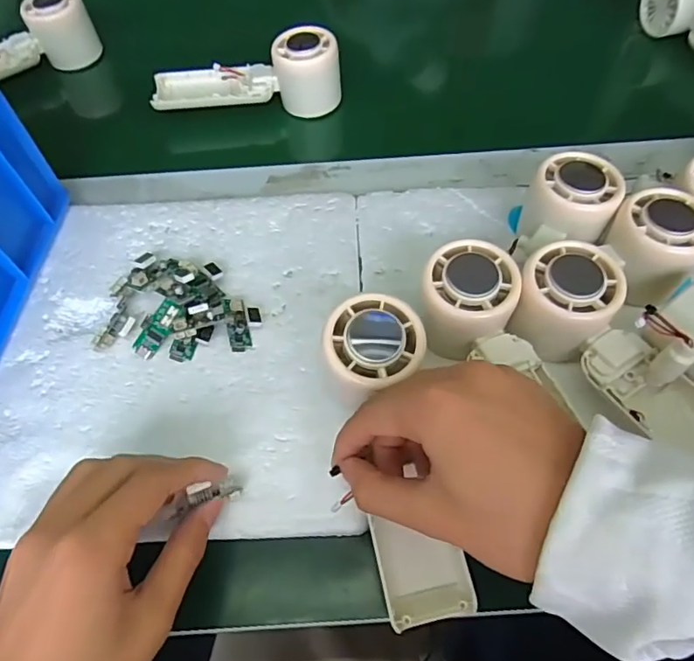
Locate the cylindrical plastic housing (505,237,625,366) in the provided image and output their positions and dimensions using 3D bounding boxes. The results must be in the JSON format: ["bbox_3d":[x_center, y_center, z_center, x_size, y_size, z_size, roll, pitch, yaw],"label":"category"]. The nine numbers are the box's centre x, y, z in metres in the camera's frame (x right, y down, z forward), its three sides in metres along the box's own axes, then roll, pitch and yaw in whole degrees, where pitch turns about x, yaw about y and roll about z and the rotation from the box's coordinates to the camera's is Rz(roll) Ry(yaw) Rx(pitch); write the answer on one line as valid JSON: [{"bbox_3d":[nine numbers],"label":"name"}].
[{"bbox_3d":[0.128,-0.017,0.314,0.052,0.044,0.052,20,62,14],"label":"cylindrical plastic housing"}]

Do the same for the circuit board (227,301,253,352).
[{"bbox_3d":[-0.072,-0.005,0.350,0.013,0.007,0.038,-14,59,-6],"label":"circuit board"}]

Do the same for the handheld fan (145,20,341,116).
[{"bbox_3d":[-0.089,-0.224,0.472,0.164,0.055,0.045,-3,59,1],"label":"handheld fan"}]

